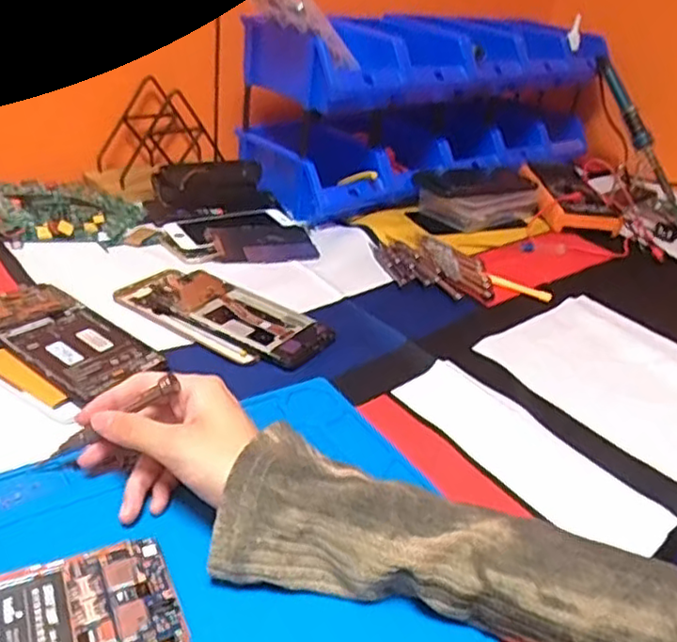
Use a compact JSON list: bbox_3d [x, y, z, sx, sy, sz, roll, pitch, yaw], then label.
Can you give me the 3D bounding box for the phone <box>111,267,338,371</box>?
[{"bbox_3d":[-0.097,-0.009,0.571,0.181,0.012,0.086,21,33,22],"label":"phone"}]

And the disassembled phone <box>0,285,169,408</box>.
[{"bbox_3d":[-0.206,0.013,0.508,0.144,0.015,0.074,27,36,30],"label":"disassembled phone"}]

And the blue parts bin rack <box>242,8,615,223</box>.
[{"bbox_3d":[0.148,-0.289,0.908,0.552,0.199,0.139,-19,39,-37],"label":"blue parts bin rack"}]

